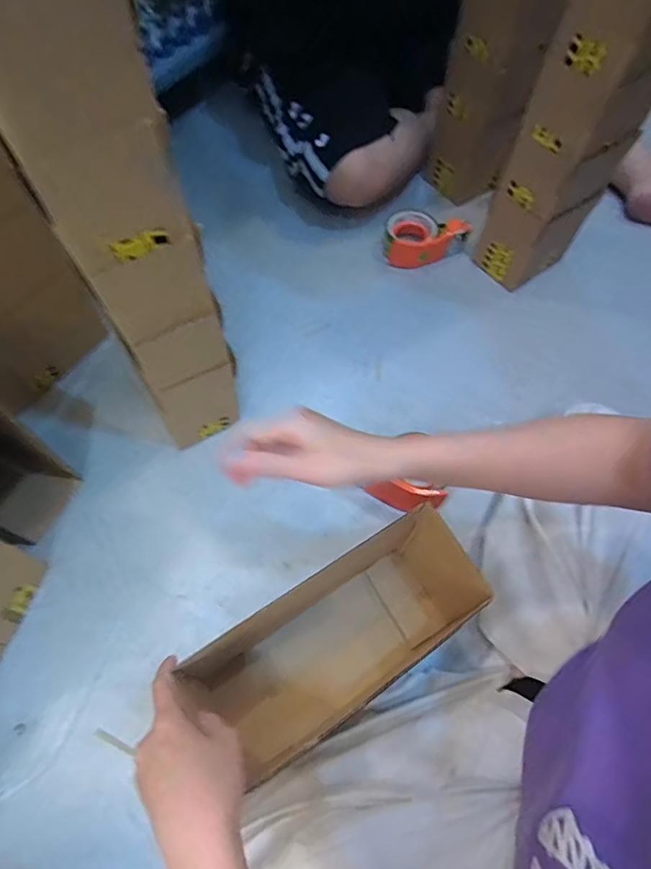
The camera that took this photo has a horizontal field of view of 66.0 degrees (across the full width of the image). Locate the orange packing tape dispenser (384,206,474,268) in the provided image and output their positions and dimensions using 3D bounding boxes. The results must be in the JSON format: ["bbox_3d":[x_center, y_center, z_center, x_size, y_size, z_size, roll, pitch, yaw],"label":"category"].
[{"bbox_3d":[0.184,-0.358,0.914,0.146,0.064,0.093,6,63,0],"label":"orange packing tape dispenser"}]

